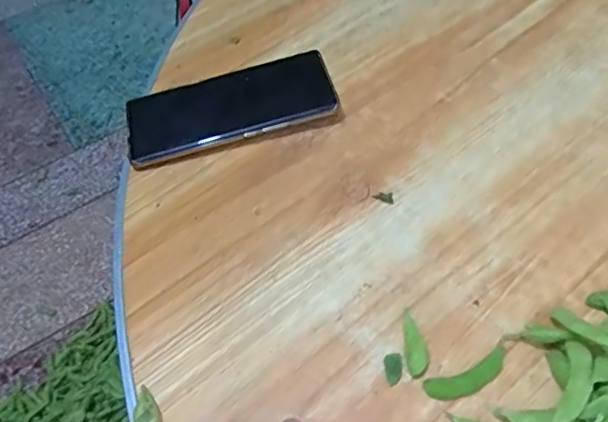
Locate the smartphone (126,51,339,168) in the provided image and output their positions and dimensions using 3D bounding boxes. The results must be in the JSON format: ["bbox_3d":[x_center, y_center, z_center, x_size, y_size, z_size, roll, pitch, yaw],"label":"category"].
[{"bbox_3d":[-0.057,-0.082,0.441,0.160,0.015,0.071,-14,53,-5],"label":"smartphone"}]

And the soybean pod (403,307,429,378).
[{"bbox_3d":[0.063,0.074,0.318,0.012,0.006,0.039,-2,53,5],"label":"soybean pod"}]

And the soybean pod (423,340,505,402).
[{"bbox_3d":[0.090,0.089,0.304,0.050,0.005,0.016,-22,54,-10],"label":"soybean pod"}]

